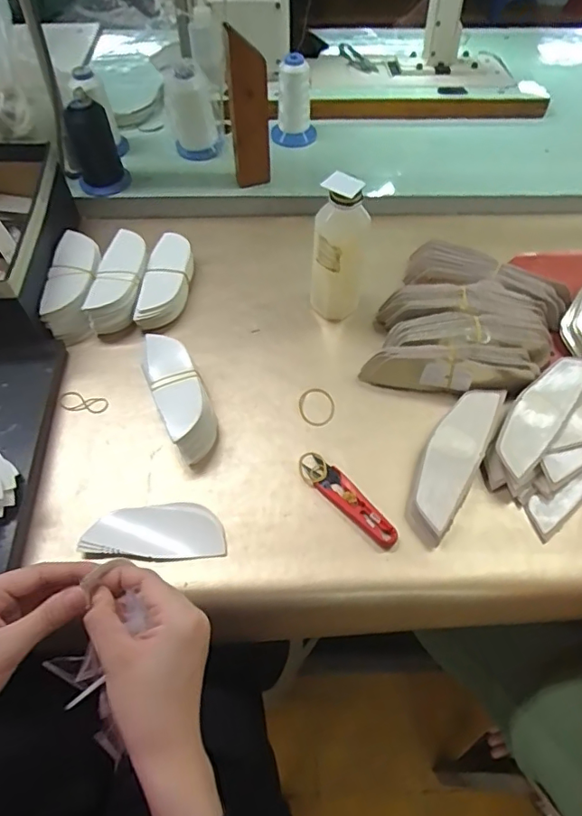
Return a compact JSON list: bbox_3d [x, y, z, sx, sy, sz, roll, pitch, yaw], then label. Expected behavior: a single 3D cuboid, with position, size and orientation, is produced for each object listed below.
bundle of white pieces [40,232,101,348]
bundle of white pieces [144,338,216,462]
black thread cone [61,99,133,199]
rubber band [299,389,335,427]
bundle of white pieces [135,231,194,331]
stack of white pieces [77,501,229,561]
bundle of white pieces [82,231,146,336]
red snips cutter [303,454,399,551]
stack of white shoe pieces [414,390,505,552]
[{"bbox_3d":[-0.263,-0.150,0.654,0.053,0.052,0.145,-1,58,-1],"label":"bundle of white pieces"},{"bbox_3d":[-0.120,-0.012,0.571,0.053,0.051,0.141,-22,60,-13],"label":"bundle of white pieces"},{"bbox_3d":[-0.270,-0.353,0.733,0.063,0.111,0.061,0,62,0],"label":"black thread cone"},{"bbox_3d":[0.028,-0.001,0.591,0.040,0.006,0.043,0,58,0],"label":"rubber band"},{"bbox_3d":[-0.153,-0.162,0.666,0.051,0.034,0.138,4,58,3],"label":"bundle of white pieces"},{"bbox_3d":[-0.130,0.119,0.512,0.130,0.022,0.057,-3,58,-2],"label":"stack of white pieces"},{"bbox_3d":[-0.208,-0.158,0.655,0.053,0.052,0.138,3,58,2],"label":"bundle of white pieces"},{"bbox_3d":[0.058,0.092,0.528,0.027,0.013,0.116,-37,65,-21],"label":"red snips cutter"},{"bbox_3d":[0.166,0.047,0.544,0.051,0.025,0.178,23,62,20],"label":"stack of white shoe pieces"}]

